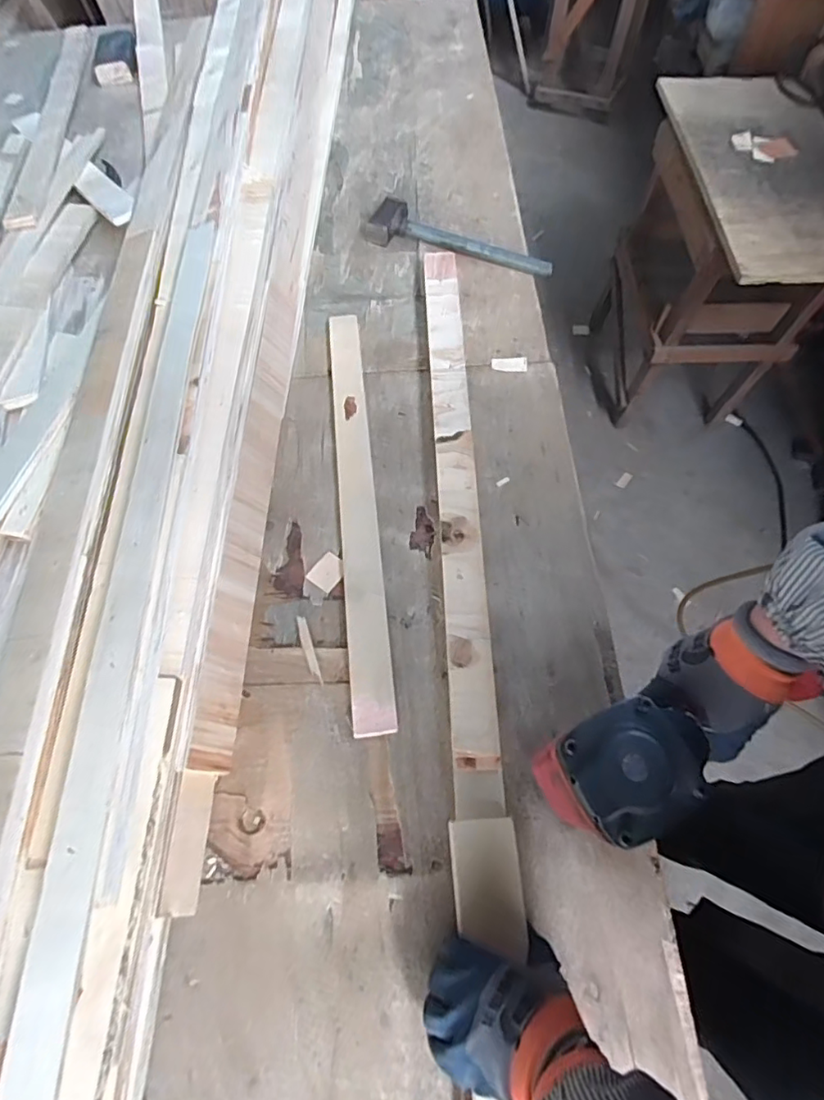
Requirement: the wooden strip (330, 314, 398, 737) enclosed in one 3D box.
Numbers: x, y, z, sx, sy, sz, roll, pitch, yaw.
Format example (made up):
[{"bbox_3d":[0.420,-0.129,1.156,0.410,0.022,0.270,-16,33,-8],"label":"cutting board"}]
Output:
[{"bbox_3d":[-0.073,-0.074,0.720,0.049,0.016,0.602,-6,64,-1],"label":"wooden strip"}]

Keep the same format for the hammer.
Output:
[{"bbox_3d":[0.078,-0.508,0.919,0.315,0.035,0.093,23,67,12],"label":"hammer"}]

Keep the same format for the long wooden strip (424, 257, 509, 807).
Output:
[{"bbox_3d":[0.054,-0.097,0.709,0.052,0.034,0.792,-1,64,-2],"label":"long wooden strip"}]

